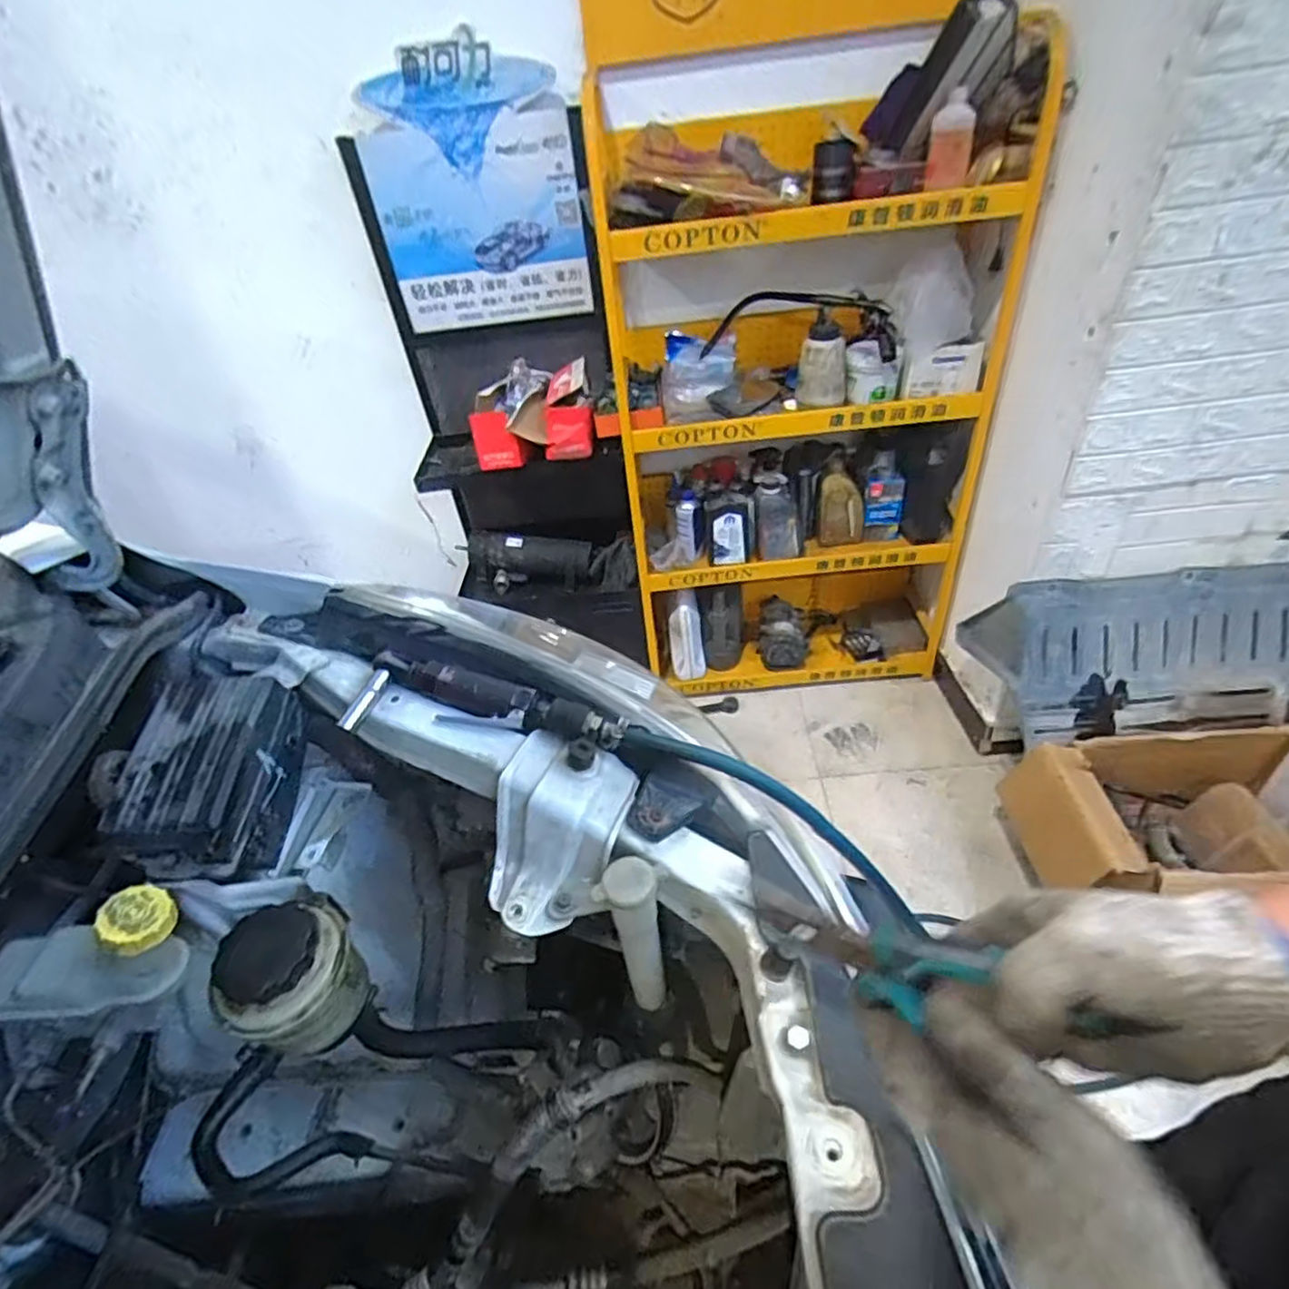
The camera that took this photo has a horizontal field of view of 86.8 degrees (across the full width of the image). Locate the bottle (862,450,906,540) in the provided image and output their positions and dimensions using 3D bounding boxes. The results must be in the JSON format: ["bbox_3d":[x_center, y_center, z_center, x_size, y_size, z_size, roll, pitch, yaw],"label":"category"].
[{"bbox_3d":[0.612,-0.372,1.744,0.098,0.190,0.052,5,41,16],"label":"bottle"}]

